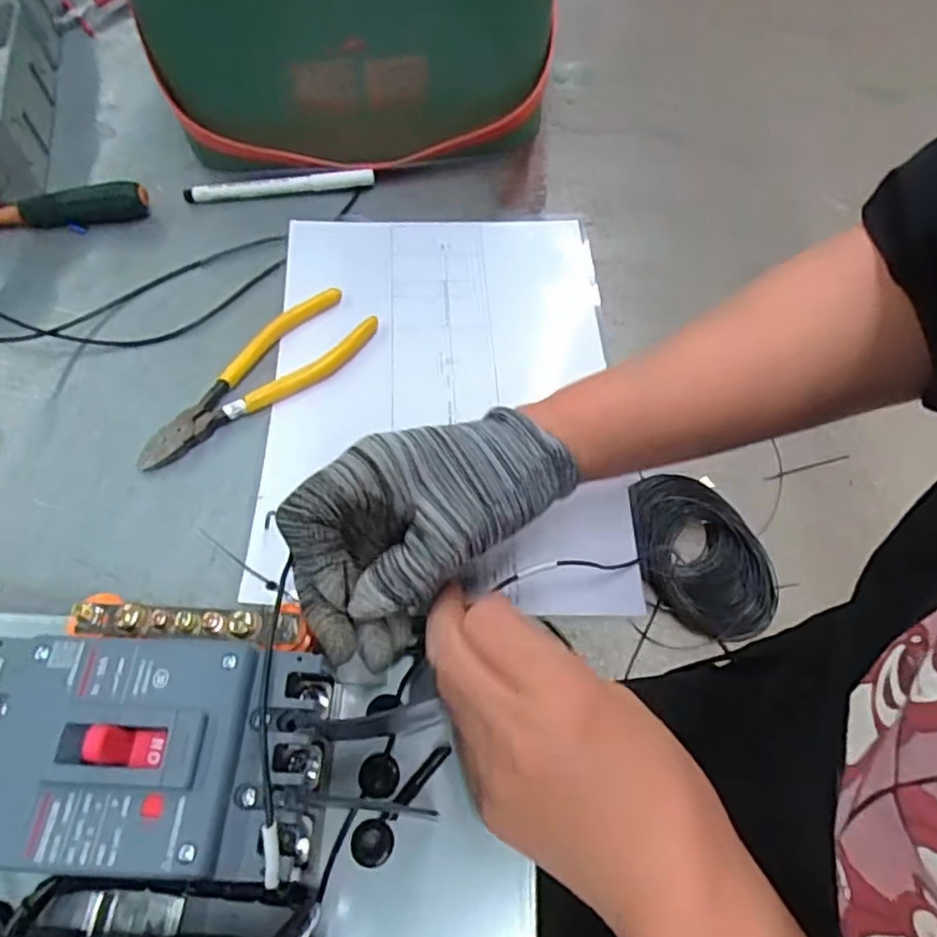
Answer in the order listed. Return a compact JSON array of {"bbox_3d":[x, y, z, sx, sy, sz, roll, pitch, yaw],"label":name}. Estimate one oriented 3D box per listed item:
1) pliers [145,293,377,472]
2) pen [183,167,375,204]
[{"bbox_3d":[-0.128,-0.053,0.397,0.053,0.012,0.161,37,65,18],"label":"pliers"},{"bbox_3d":[-0.143,-0.215,0.488,0.140,0.016,0.013,-9,60,-7],"label":"pen"}]

